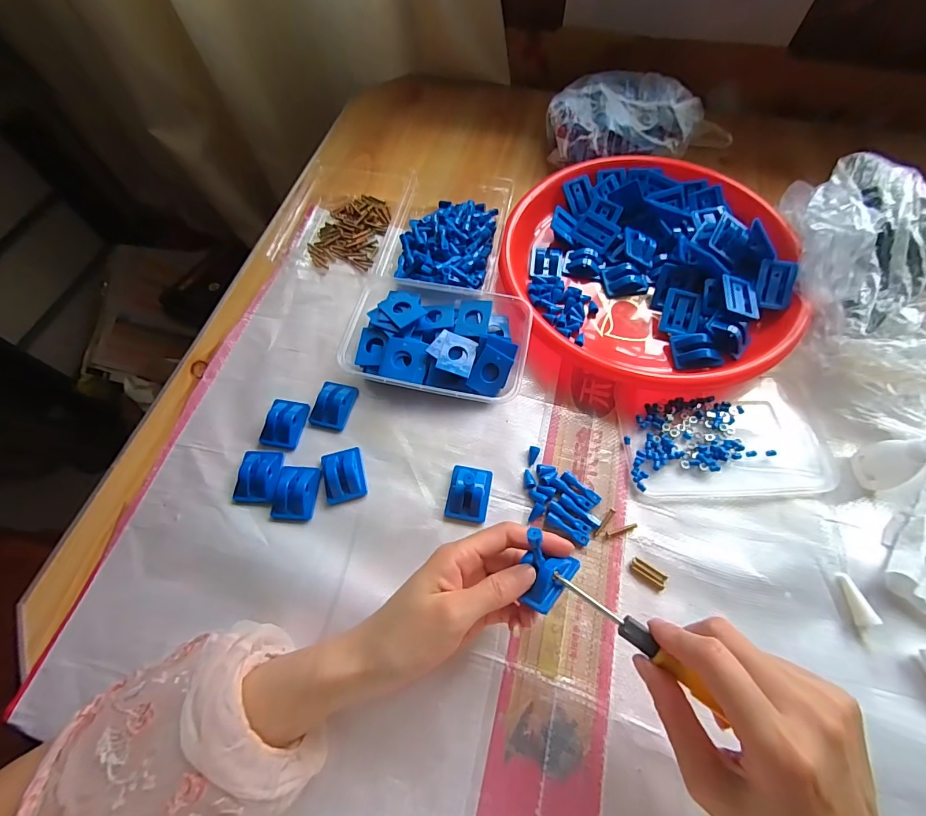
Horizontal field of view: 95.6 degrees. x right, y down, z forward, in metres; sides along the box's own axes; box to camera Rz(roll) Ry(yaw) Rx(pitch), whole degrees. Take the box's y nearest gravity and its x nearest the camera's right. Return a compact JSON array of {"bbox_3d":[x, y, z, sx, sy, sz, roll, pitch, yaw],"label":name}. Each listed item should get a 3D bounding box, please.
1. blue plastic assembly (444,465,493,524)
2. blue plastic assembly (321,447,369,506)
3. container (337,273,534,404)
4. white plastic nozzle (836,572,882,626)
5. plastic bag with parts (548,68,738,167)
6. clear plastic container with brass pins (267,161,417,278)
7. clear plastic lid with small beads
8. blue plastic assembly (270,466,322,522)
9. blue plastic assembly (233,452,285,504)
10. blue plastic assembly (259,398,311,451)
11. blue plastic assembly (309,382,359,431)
[{"bbox_3d":[0.005,0.069,0.348,0.034,0.020,0.045,10,65,6],"label":"blue plastic assembly"},{"bbox_3d":[-0.103,0.057,0.360,0.034,0.012,0.044,-16,65,-6],"label":"blue plastic assembly"},{"bbox_3d":[-0.025,-0.064,0.401,0.168,0.037,0.124,11,65,7],"label":"container"},{"bbox_3d":[0.286,0.139,0.305,0.010,0.011,0.036,-5,64,-1],"label":"white plastic nozzle"},{"bbox_3d":[0.218,-0.355,0.520,0.227,0.060,0.111,-6,64,-1],"label":"plastic bag with parts"},{"bbox_3d":[-0.131,-0.228,0.488,0.138,0.033,0.186,11,65,7],"label":"clear plastic container with brass pins"},{"bbox_3d":[0.225,0.026,0.365,0.163,0.009,0.098,-1,64,1],"label":"clear plastic lid with small beads"},{"bbox_3d":[-0.141,0.071,0.353,0.035,0.014,0.045,4,64,4],"label":"blue plastic assembly"},{"bbox_3d":[-0.173,0.056,0.355,0.035,0.012,0.046,3,64,3],"label":"blue plastic assembly"},{"bbox_3d":[-0.162,0.012,0.376,0.033,0.014,0.043,10,65,6],"label":"blue plastic assembly"},{"bbox_3d":[-0.120,-0.004,0.386,0.032,0.015,0.043,14,65,8],"label":"blue plastic assembly"}]

